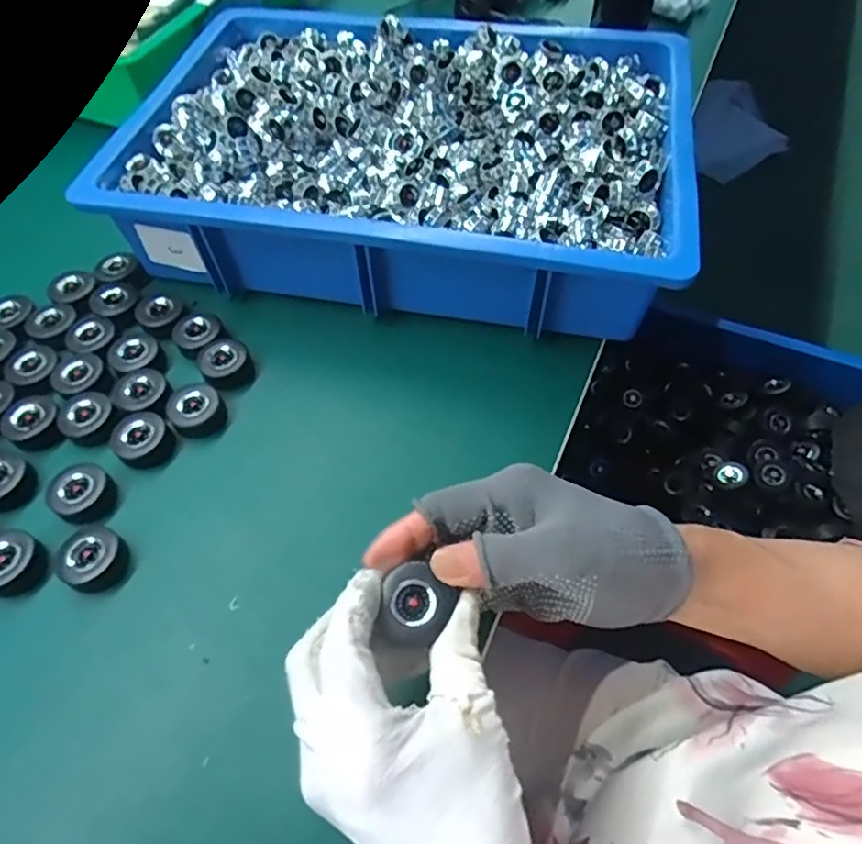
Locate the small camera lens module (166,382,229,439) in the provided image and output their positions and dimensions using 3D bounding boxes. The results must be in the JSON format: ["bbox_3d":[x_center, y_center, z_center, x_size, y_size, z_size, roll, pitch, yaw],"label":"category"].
[{"bbox_3d":[-0.168,-0.008,0.433,0.036,0.022,0.033,-8,59,-4],"label":"small camera lens module"}]

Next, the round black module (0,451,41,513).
[{"bbox_3d":[-0.288,0.040,0.402,0.043,0.014,0.037,34,65,19],"label":"round black module"}]

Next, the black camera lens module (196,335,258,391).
[{"bbox_3d":[-0.156,-0.045,0.456,0.038,0.022,0.035,-25,62,-14],"label":"black camera lens module"}]

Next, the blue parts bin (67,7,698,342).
[{"bbox_3d":[-0.018,-0.228,0.513,0.429,0.089,0.294,10,59,6],"label":"blue parts bin"}]

